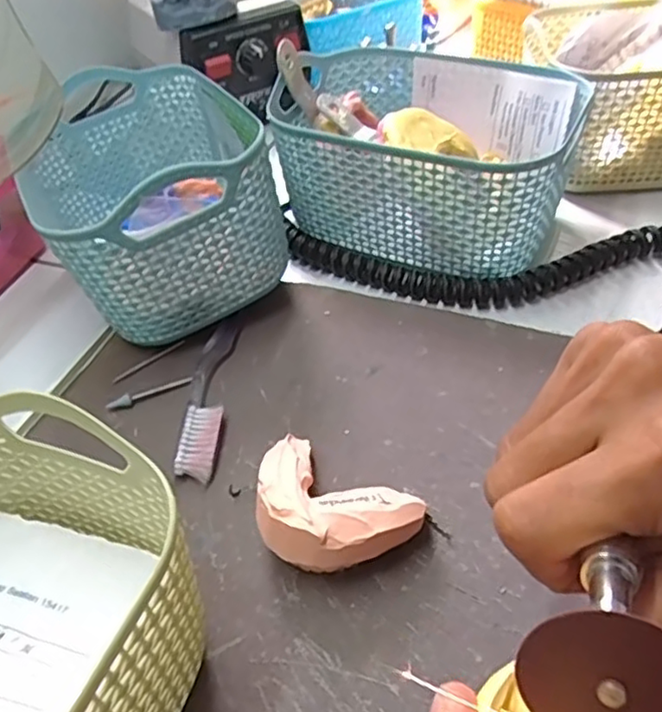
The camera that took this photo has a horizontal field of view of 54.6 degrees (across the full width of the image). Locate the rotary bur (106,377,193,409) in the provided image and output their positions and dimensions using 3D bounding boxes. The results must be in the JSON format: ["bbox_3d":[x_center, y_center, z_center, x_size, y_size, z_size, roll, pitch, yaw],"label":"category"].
[{"bbox_3d":[-0.090,0.018,0.319,0.043,0.004,0.006,-16,48,-12],"label":"rotary bur"}]

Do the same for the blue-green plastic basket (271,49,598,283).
[{"bbox_3d":[0.052,-0.117,0.384,0.163,0.080,0.117,18,50,21],"label":"blue-green plastic basket"}]

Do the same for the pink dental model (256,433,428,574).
[{"bbox_3d":[-0.002,0.062,0.249,0.064,0.033,0.045,24,52,26],"label":"pink dental model"}]

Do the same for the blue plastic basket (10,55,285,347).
[{"bbox_3d":[-0.105,-0.094,0.361,0.110,0.095,0.170,-25,48,-18],"label":"blue plastic basket"}]

